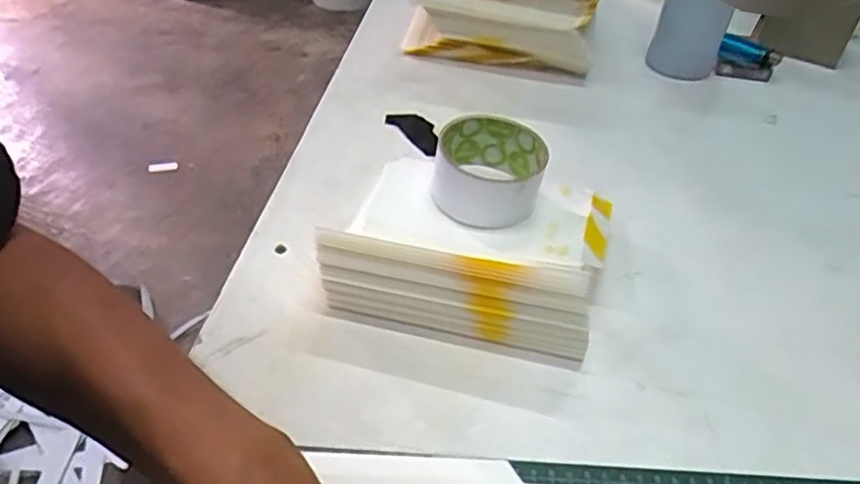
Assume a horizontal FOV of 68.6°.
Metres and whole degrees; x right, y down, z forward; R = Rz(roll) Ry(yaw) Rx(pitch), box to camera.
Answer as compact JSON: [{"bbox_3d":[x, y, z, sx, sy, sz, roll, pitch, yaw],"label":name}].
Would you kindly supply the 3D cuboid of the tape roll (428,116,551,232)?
[{"bbox_3d":[0.043,-0.053,0.471,0.079,0.057,0.085,4,42,-3],"label":"tape roll"}]

